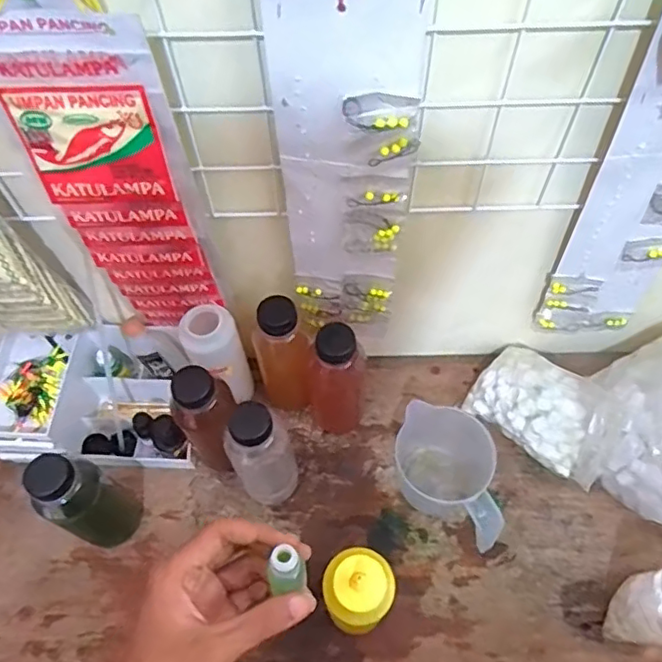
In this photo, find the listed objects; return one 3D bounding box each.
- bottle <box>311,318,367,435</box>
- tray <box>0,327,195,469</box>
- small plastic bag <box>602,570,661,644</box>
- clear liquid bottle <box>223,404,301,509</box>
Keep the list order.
[{"bbox_3d":[0.009,0.063,0.660,0.055,0.194,0.050,-1,60,1],"label":"bottle"},{"bbox_3d":[-0.280,0.081,0.710,0.219,0.097,0.139,-1,60,1],"label":"tray"},{"bbox_3d":[0.320,0.270,0.577,0.079,0.113,0.056,-6,60,-2],"label":"small plastic bag"},{"bbox_3d":[-0.070,0.131,0.626,0.064,0.191,0.053,-18,61,-8],"label":"clear liquid bottle"}]

